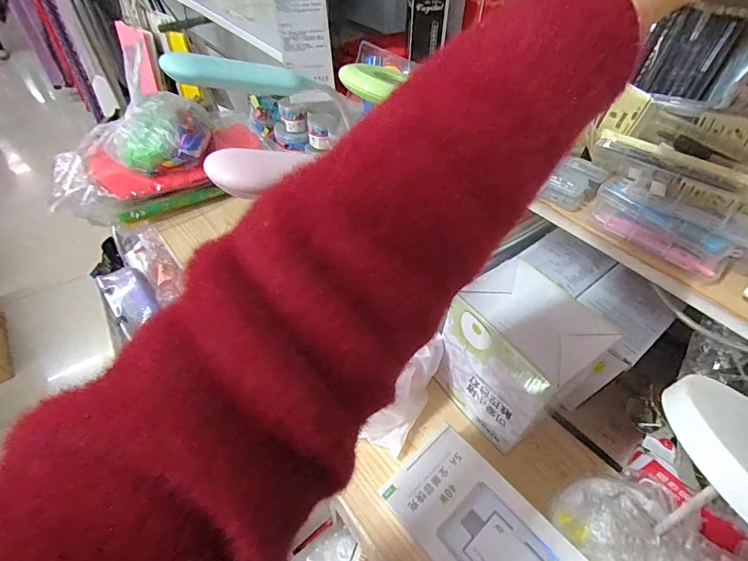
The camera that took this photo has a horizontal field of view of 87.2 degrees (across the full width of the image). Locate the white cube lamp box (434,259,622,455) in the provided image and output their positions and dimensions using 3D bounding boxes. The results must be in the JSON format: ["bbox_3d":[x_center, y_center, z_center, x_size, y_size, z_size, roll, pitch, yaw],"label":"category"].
[{"bbox_3d":[0.155,0.083,0.440,0.104,0.154,0.124,-28,55,-25],"label":"white cube lamp box"}]

